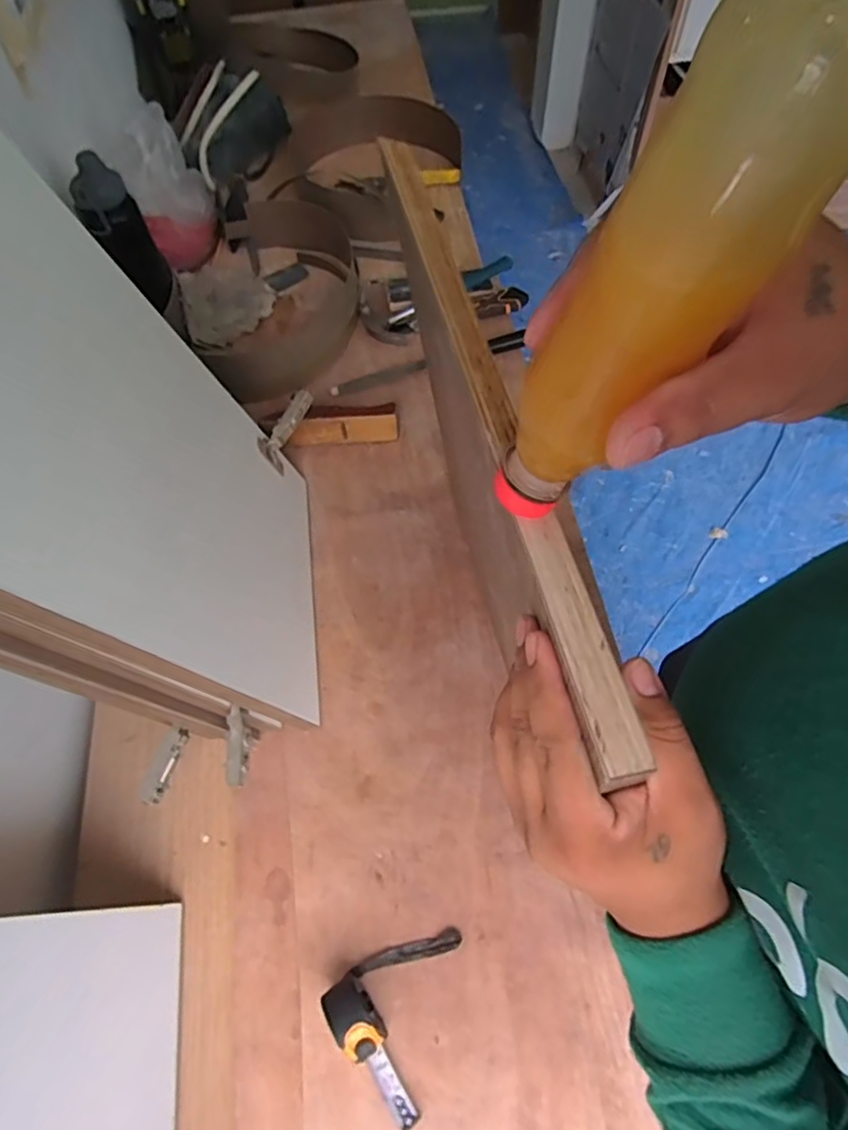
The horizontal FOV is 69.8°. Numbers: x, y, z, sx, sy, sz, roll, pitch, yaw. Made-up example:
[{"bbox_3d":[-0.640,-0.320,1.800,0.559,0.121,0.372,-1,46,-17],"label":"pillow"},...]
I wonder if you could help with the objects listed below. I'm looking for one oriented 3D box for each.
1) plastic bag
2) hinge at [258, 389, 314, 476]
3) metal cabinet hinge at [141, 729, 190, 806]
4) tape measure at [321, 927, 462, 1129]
[{"bbox_3d":[-0.426,-0.624,1.011,0.149,0.208,0.144,-32,66,-14],"label":"plastic bag"},{"bbox_3d":[-0.171,-0.172,0.757,0.025,0.045,0.105,23,78,14],"label":"hinge"},{"bbox_3d":[-0.250,0.193,0.587,0.021,0.012,0.069,14,64,9],"label":"metal cabinet hinge"},{"bbox_3d":[-0.007,0.394,0.539,0.128,0.053,0.121,-37,66,-17],"label":"tape measure"}]

